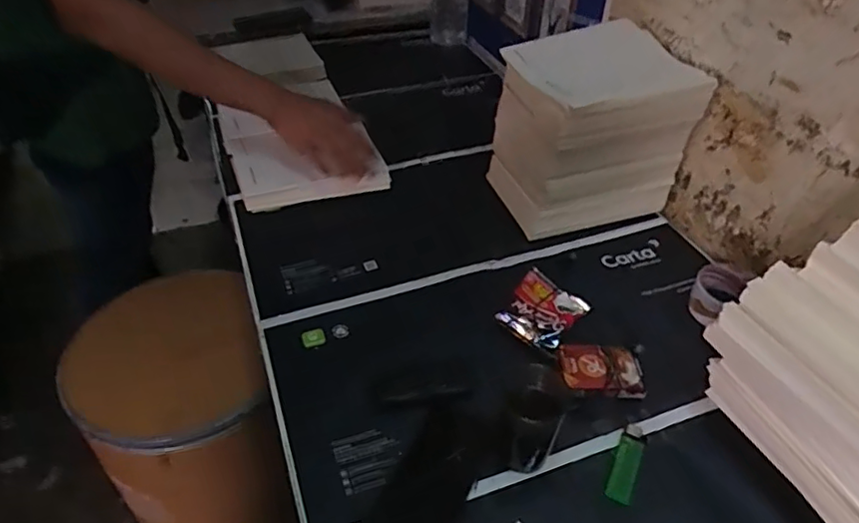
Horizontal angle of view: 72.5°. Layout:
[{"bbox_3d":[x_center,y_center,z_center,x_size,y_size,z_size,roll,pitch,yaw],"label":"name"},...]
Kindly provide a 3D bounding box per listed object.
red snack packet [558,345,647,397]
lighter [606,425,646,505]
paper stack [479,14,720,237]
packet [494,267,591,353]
[{"bbox_3d":[0.191,0.121,0.650,0.087,0.018,0.060,4,41,3],"label":"red snack packet"},{"bbox_3d":[0.193,0.197,0.573,0.025,0.012,0.081,19,44,19],"label":"lighter"},{"bbox_3d":[0.231,-0.185,0.849,0.226,0.237,0.182,-13,43,-15],"label":"paper stack"},{"bbox_3d":[0.138,0.064,0.721,0.084,0.033,0.102,27,48,27],"label":"packet"}]

